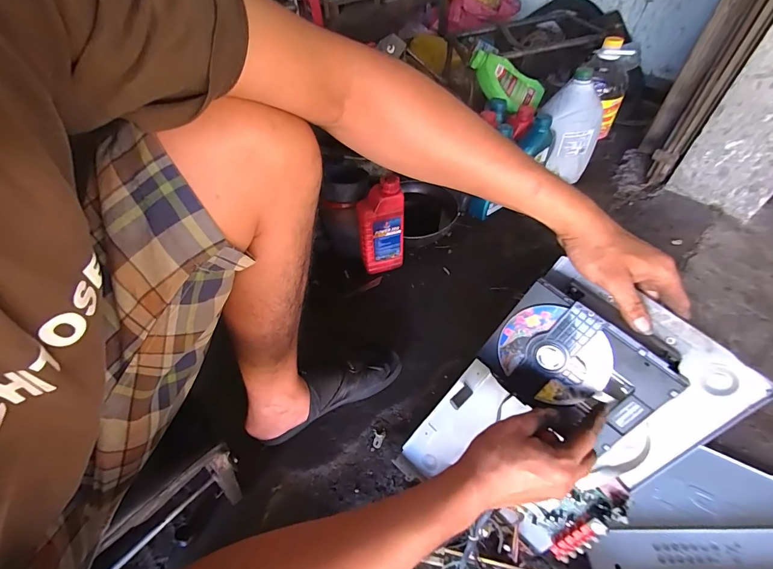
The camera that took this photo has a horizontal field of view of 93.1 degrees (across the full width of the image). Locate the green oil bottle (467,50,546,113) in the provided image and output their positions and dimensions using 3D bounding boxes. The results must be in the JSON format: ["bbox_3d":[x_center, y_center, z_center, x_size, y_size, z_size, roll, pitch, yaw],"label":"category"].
[{"bbox_3d":[0.339,-0.571,1.049,0.239,0.090,0.076,23,49,-15],"label":"green oil bottle"}]

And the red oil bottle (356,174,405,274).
[{"bbox_3d":[-0.014,-0.127,0.854,0.107,0.223,0.065,-4,51,-3],"label":"red oil bottle"}]

